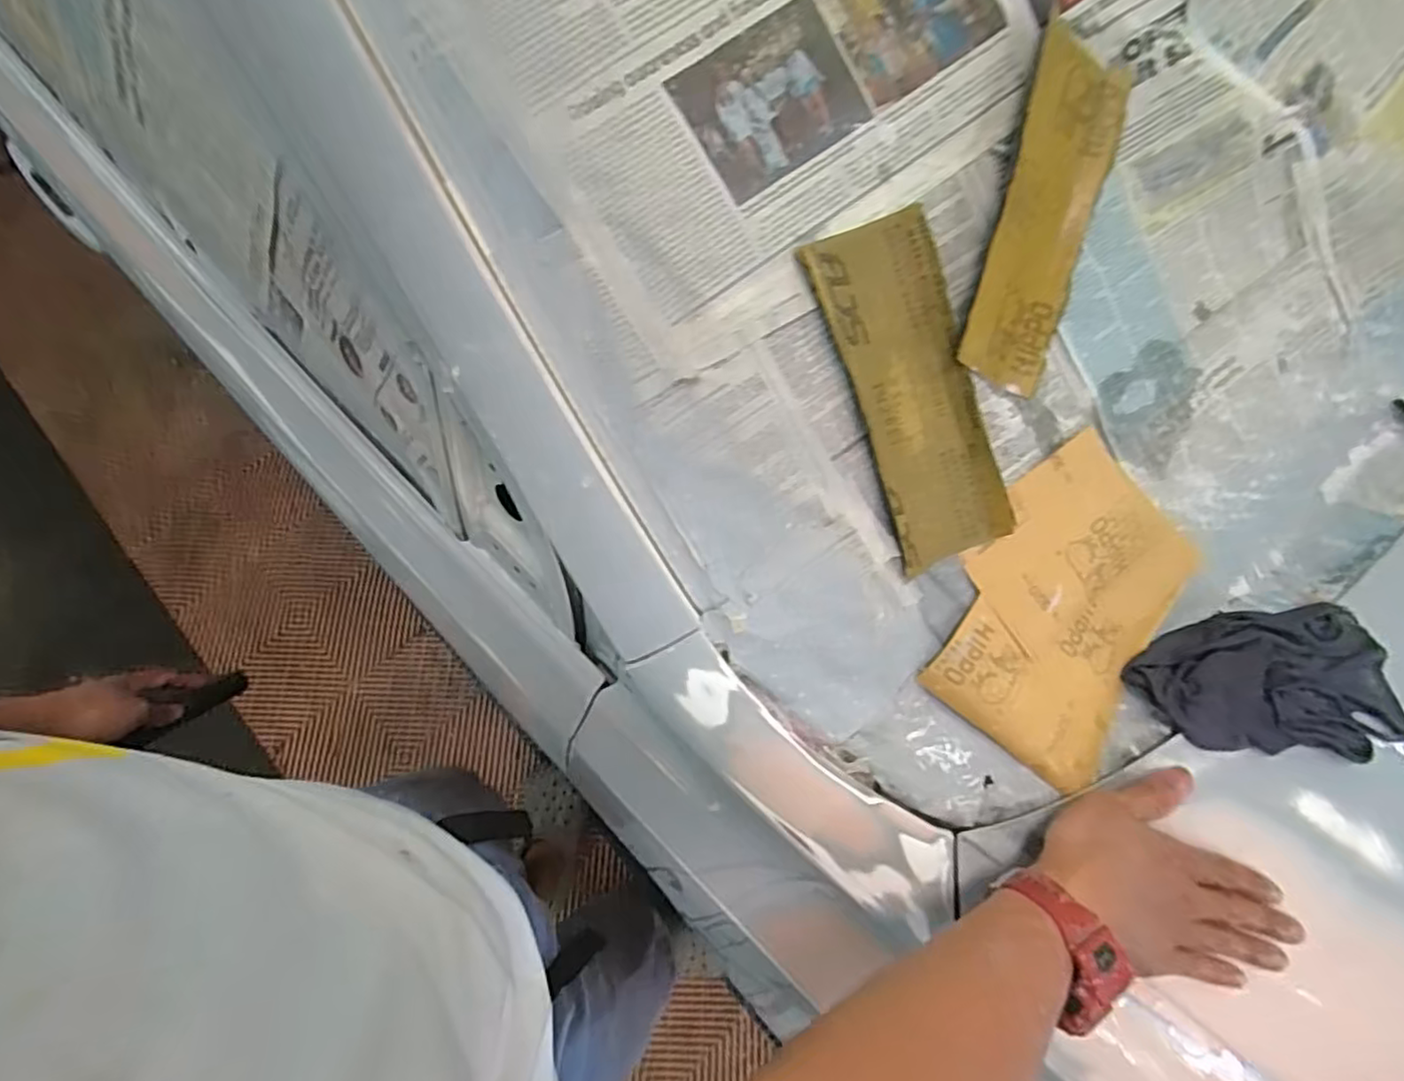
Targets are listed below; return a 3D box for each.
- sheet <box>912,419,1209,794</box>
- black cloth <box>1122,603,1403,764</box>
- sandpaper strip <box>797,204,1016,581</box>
[{"bbox_3d":[0.267,0.047,0.489,0.164,0.022,0.223,41,80,-9],"label":"sheet"},{"bbox_3d":[0.415,0.103,0.477,0.184,0.034,0.105,-6,71,-2],"label":"black cloth"},{"bbox_3d":[0.141,-0.094,0.445,0.084,0.010,0.227,-23,102,-7],"label":"sandpaper strip"}]

